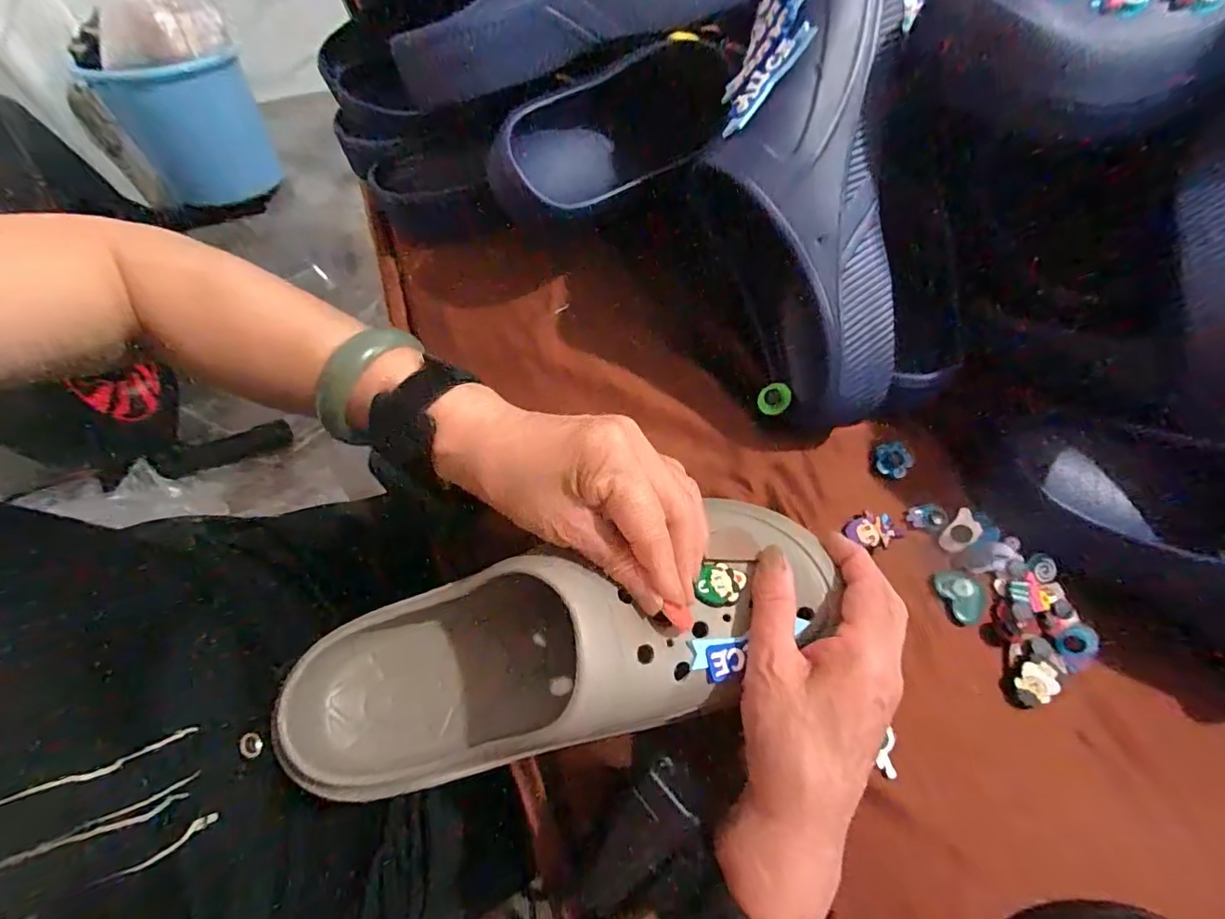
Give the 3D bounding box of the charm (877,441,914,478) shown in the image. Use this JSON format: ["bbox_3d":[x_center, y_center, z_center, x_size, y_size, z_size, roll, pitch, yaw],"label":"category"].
[{"bbox_3d":[0.193,0.001,0.359,0.024,0.010,0.023,0,65,0],"label":"charm"}]

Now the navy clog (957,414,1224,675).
[{"bbox_3d":[0.360,0.061,0.287,0.295,0.089,0.099,34,69,15],"label":"navy clog"}]

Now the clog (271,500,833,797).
[{"bbox_3d":[-0.024,0.090,0.263,0.292,0.088,0.095,-13,65,-6],"label":"clog"}]

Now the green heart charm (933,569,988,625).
[{"bbox_3d":[0.215,0.084,0.320,0.022,0.011,0.032,-18,66,-9],"label":"green heart charm"}]

